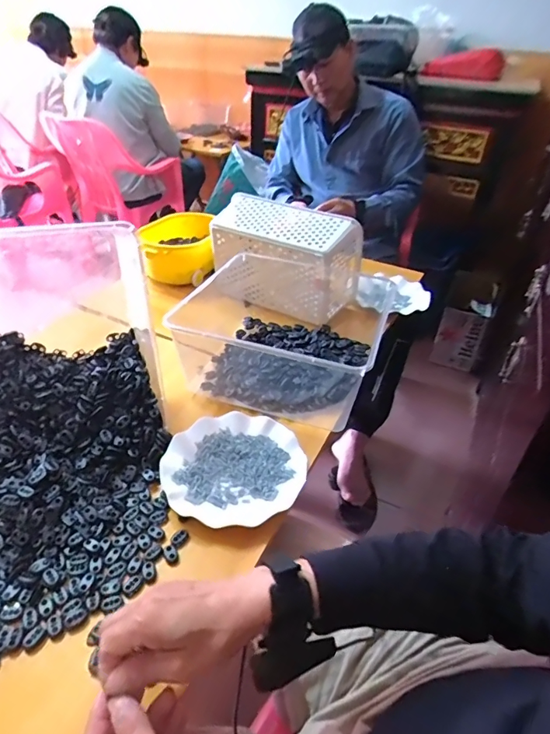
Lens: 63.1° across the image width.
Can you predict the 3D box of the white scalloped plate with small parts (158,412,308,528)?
[{"bbox_3d":[-0.053,0.132,0.591,0.178,0.018,0.181,2,36,-1],"label":"white scalloped plate with small parts"}]

